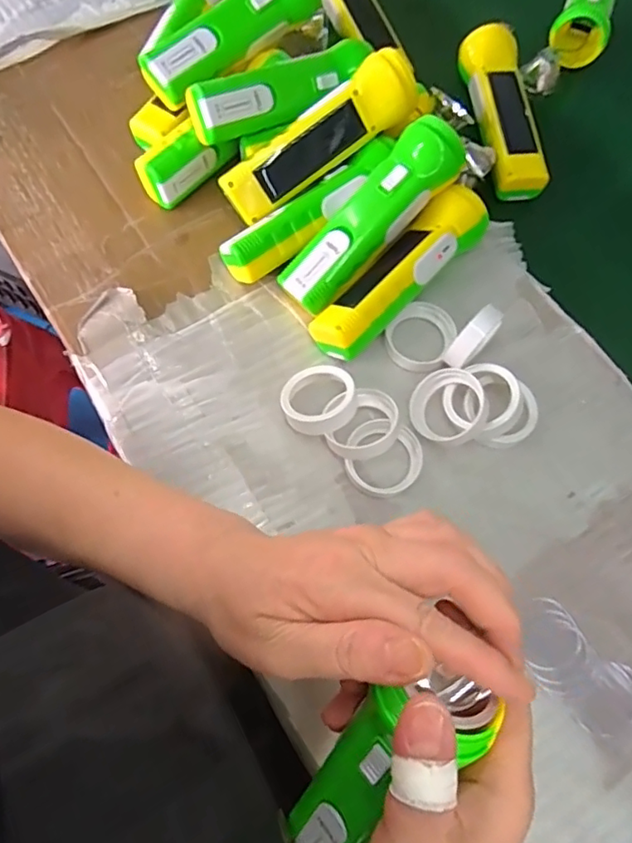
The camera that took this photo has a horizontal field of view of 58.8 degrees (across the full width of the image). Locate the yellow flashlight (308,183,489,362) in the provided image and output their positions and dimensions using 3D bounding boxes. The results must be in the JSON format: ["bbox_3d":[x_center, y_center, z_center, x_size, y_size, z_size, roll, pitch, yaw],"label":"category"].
[{"bbox_3d":[0.064,-0.112,0.428,0.159,0.044,0.045,-43,78,-13],"label":"yellow flashlight"}]

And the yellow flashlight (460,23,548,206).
[{"bbox_3d":[0.157,-0.263,0.479,0.052,0.045,0.143,-6,72,-2],"label":"yellow flashlight"}]

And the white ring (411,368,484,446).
[{"bbox_3d":[0.091,-0.010,0.387,0.050,0.013,0.053,-6,79,33],"label":"white ring"}]

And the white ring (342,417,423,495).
[{"bbox_3d":[0.047,0.026,0.391,0.052,0.012,0.050,0,72,-1],"label":"white ring"}]

